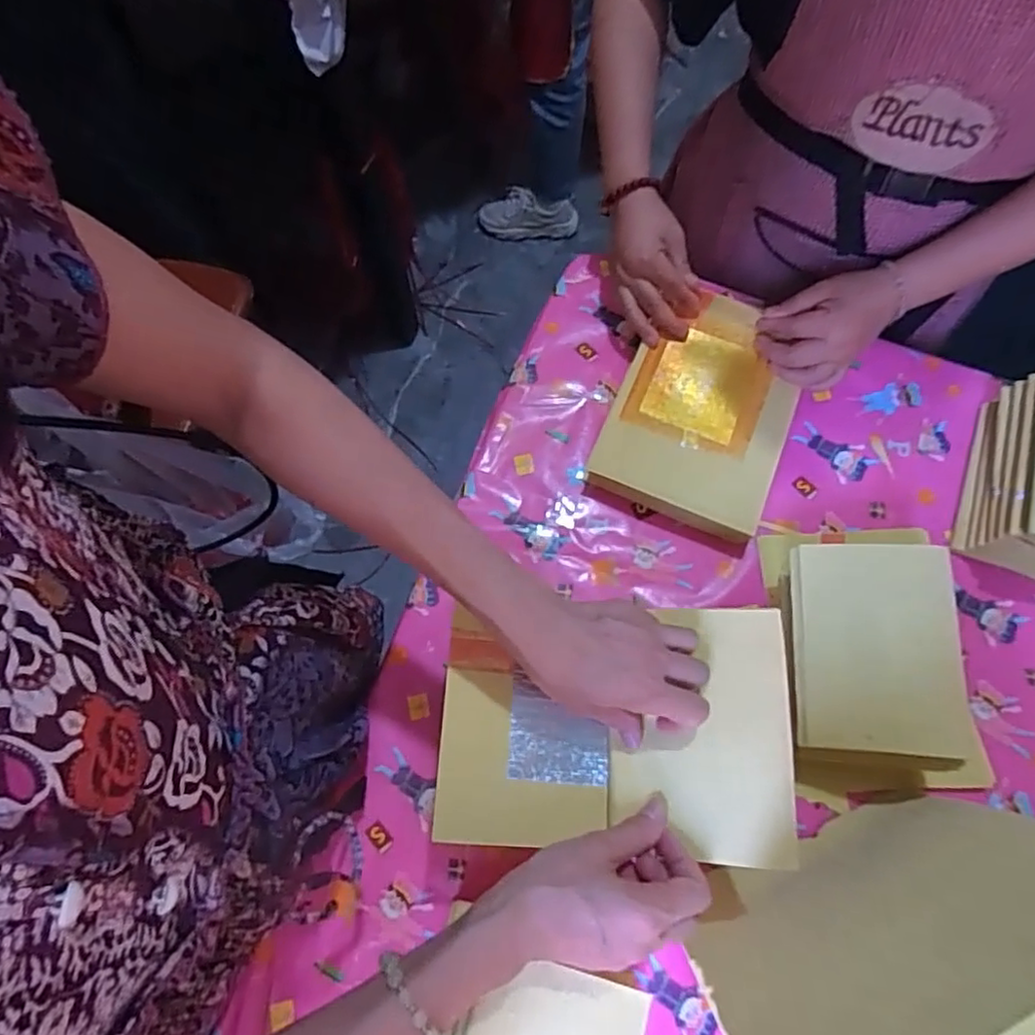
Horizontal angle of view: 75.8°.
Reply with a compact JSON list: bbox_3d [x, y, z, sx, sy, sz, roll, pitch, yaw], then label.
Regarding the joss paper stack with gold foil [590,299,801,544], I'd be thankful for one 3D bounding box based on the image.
[{"bbox_3d":[0.177,-0.104,0.648,0.160,0.049,0.216,19,73,6],"label":"joss paper stack with gold foil"}]

